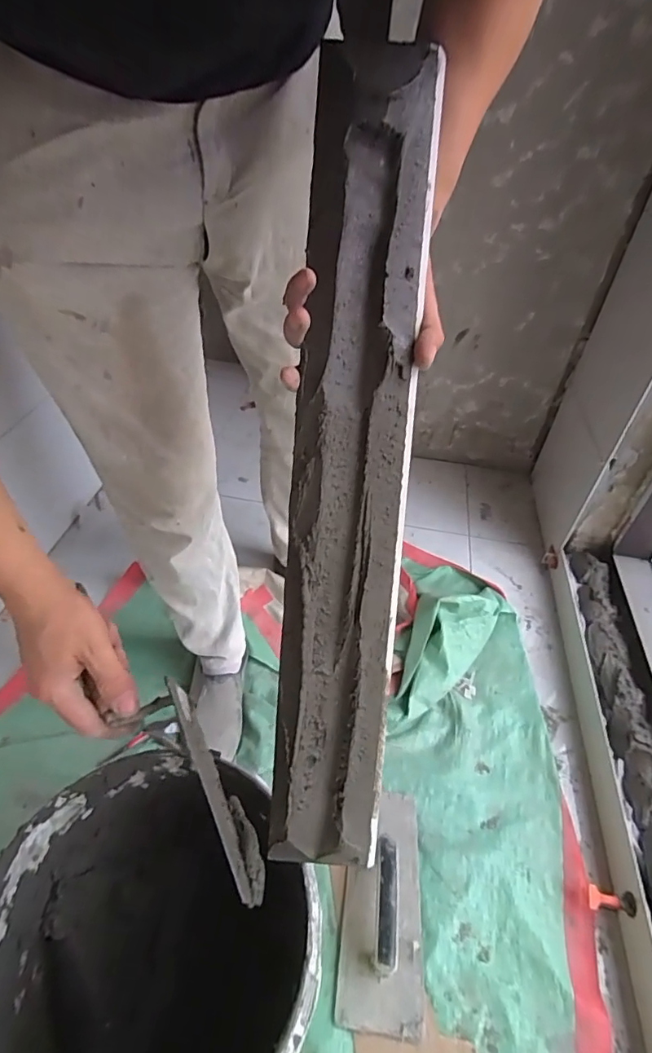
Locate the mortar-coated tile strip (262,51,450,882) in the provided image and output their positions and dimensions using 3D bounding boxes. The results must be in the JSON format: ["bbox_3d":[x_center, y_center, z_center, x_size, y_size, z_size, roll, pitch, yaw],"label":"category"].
[{"bbox_3d":[0.019,-0.039,0.444,0.099,0.692,0.019,4,5,-3],"label":"mortar-coated tile strip"}]

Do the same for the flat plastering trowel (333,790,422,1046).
[{"bbox_3d":[0.087,0.538,0.740,0.115,0.061,0.292,8,44,1],"label":"flat plastering trowel"}]

